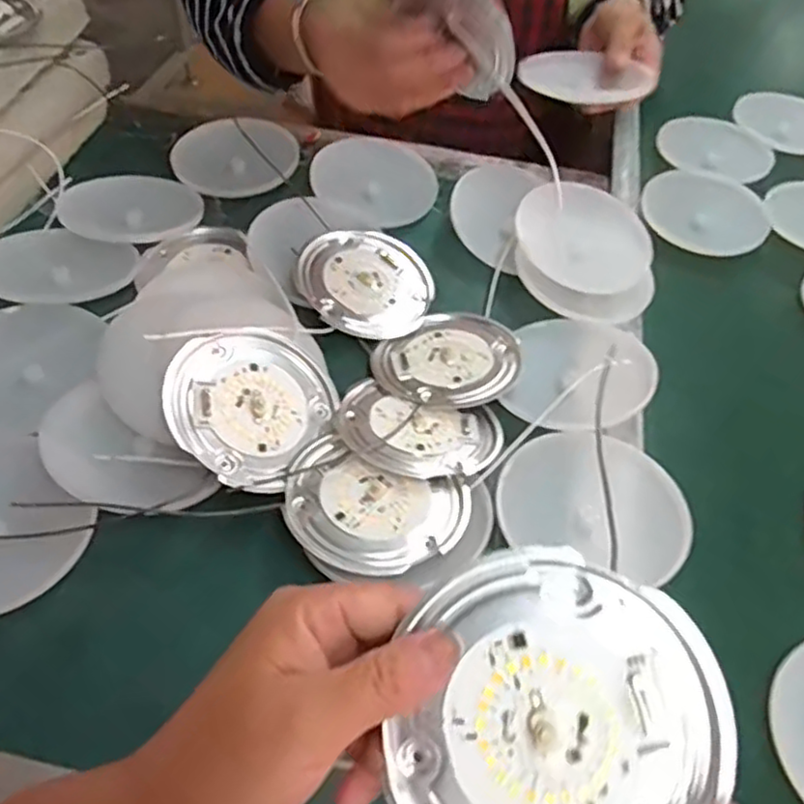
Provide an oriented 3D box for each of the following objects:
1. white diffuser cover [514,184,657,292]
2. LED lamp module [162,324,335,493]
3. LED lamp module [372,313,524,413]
[{"bbox_3d":[0.146,-0.134,0.556,0.105,0.008,0.092,4,78,-1],"label":"white diffuser cover"},{"bbox_3d":[-0.093,-0.002,0.426,0.095,0.008,0.102,39,51,-6],"label":"LED lamp module"},{"bbox_3d":[0.036,-0.030,0.498,0.105,0.014,0.091,-28,59,-24],"label":"LED lamp module"}]

